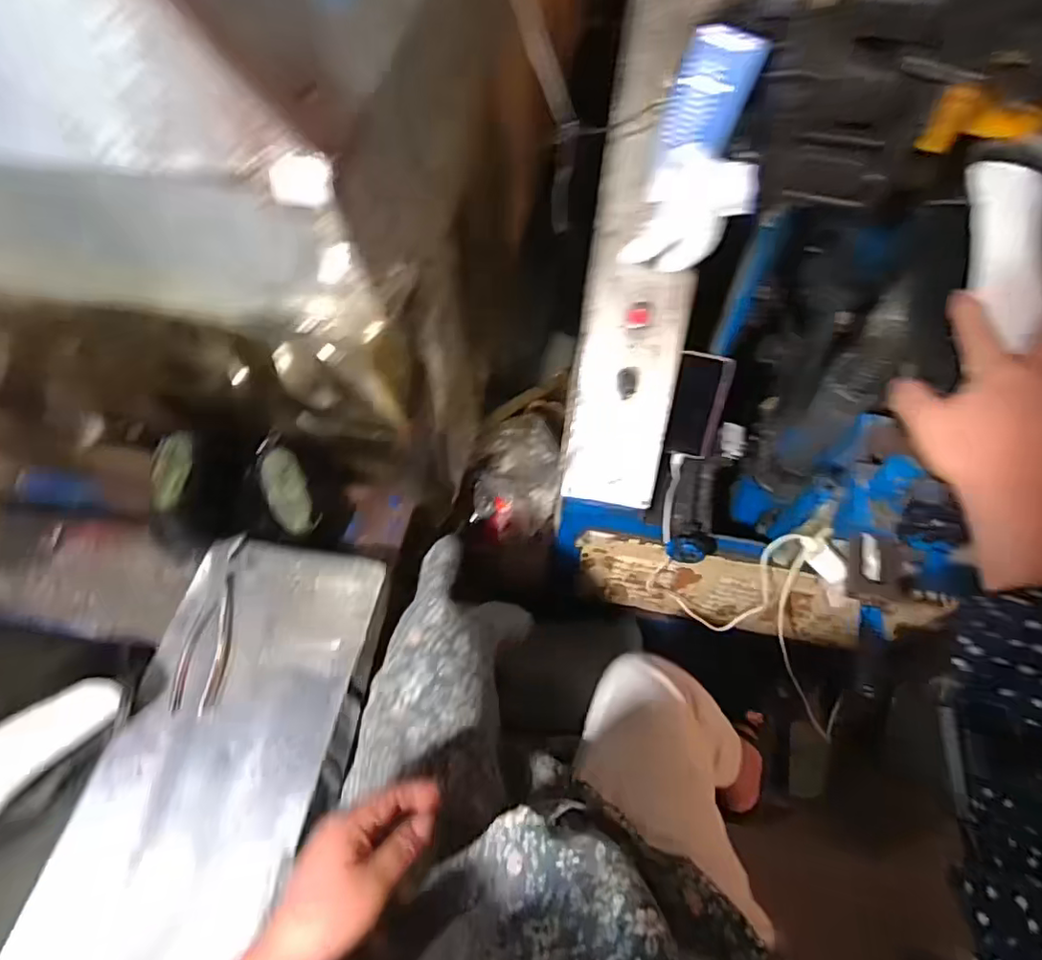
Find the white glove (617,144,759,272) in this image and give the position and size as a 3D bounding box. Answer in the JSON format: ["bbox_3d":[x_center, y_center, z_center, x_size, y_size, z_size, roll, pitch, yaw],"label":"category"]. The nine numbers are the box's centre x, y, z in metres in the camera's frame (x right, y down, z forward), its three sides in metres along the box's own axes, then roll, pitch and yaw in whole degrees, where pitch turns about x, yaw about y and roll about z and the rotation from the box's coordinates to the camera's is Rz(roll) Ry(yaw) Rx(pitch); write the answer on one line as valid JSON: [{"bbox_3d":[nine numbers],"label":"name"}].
[{"bbox_3d":[0.173,-0.284,0.633,0.117,0.111,0.067,-7,60,-2],"label":"white glove"}]

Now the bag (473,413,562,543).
[{"bbox_3d":[-0.006,0.004,1.122,0.162,0.130,0.197,-6,60,-1],"label":"bag"}]

